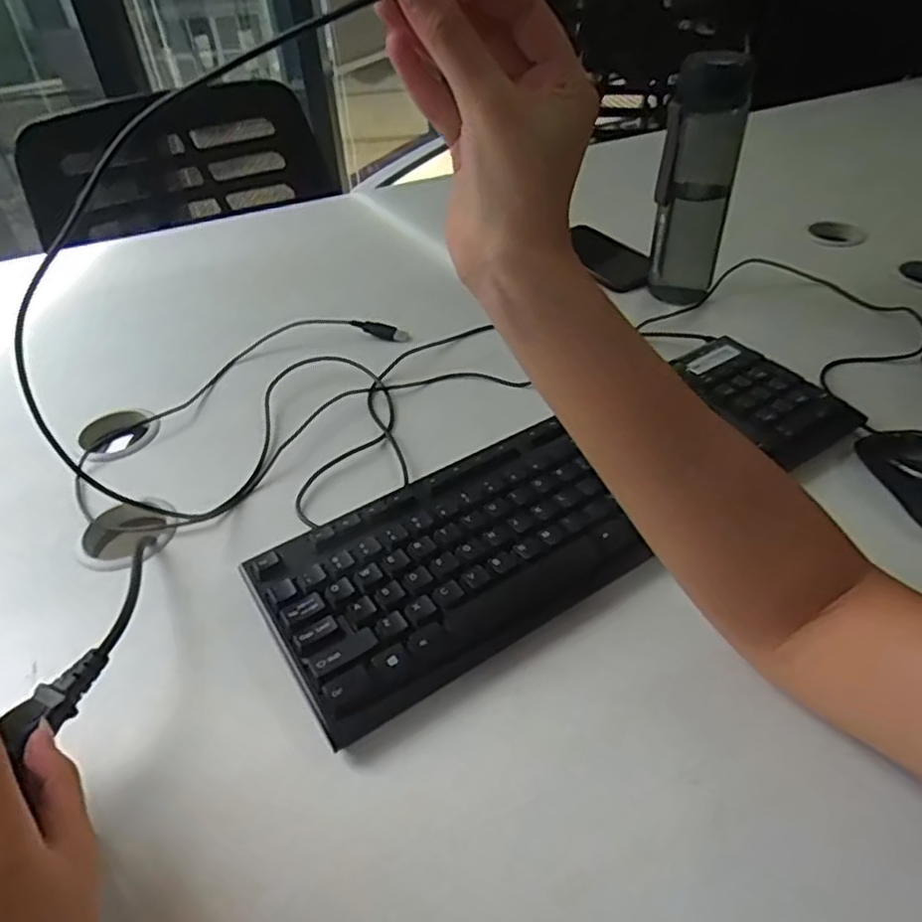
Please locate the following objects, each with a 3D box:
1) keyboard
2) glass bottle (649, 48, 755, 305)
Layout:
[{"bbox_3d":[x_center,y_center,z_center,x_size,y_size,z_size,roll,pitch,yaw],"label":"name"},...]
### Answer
[{"bbox_3d":[0.082,0.016,0.456,0.432,0.027,0.134,-26,45,-21],"label":"keyboard"},{"bbox_3d":[0.218,-0.264,0.617,0.065,0.203,0.061,9,43,13],"label":"glass bottle"}]

